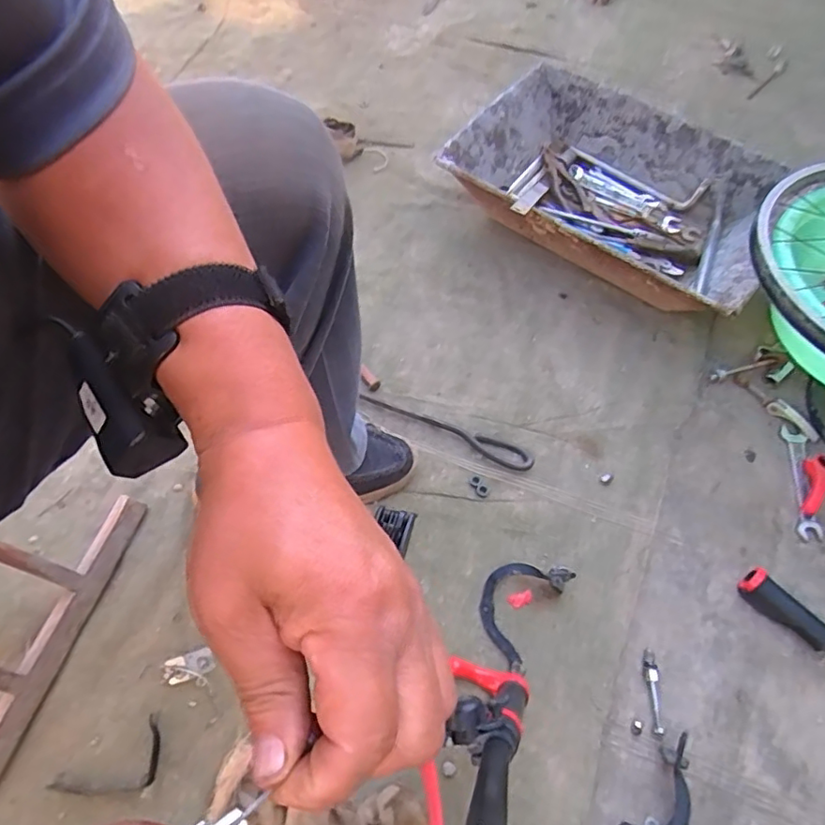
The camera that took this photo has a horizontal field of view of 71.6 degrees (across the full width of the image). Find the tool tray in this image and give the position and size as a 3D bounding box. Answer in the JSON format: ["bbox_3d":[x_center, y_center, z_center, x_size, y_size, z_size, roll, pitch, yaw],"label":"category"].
[{"bbox_3d":[0.298,-0.334,0.891,0.473,0.125,0.328,31,66,16],"label":"tool tray"}]

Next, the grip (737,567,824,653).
[{"bbox_3d":[0.413,0.219,0.630,0.102,0.024,0.033,40,69,19],"label":"grip"}]

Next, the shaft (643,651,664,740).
[{"bbox_3d":[0.253,0.295,0.603,0.013,0.011,0.083,5,61,3],"label":"shaft"}]

